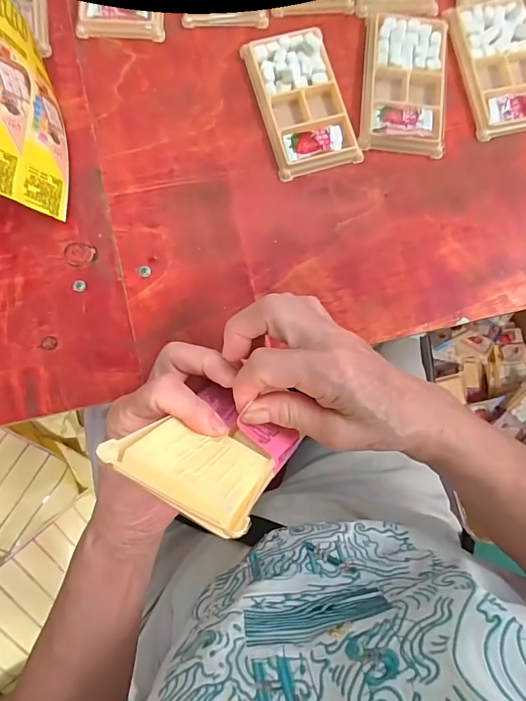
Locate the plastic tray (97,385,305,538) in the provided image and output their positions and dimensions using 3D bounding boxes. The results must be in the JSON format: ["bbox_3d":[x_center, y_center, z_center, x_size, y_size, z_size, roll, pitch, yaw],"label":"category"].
[{"bbox_3d":[-0.027,0.052,0.227,0.073,0.091,0.013,22,112,16],"label":"plastic tray"}]

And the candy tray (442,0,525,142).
[{"bbox_3d":[0.229,-0.273,0.406,0.077,0.010,0.137,-11,84,-4],"label":"candy tray"}]

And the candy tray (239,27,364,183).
[{"bbox_3d":[0.037,-0.231,0.392,0.079,0.014,0.131,-16,84,-4],"label":"candy tray"}]

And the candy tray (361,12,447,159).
[{"bbox_3d":[0.134,-0.256,0.400,0.076,0.013,0.140,3,83,-2],"label":"candy tray"}]

